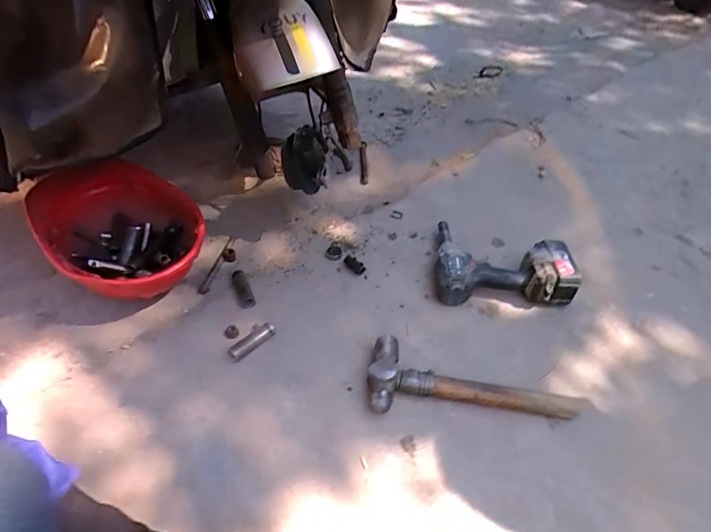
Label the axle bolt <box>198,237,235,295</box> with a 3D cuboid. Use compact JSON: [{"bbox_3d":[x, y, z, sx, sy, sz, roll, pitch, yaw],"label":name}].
[{"bbox_3d":[-0.257,-0.005,0.815,0.020,0.014,0.141,11,46,8],"label":"axle bolt"}]

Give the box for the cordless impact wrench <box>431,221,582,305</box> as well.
[{"bbox_3d":[0.268,-0.020,0.830,0.240,0.071,0.200,1,45,-2],"label":"cordless impact wrench"}]

